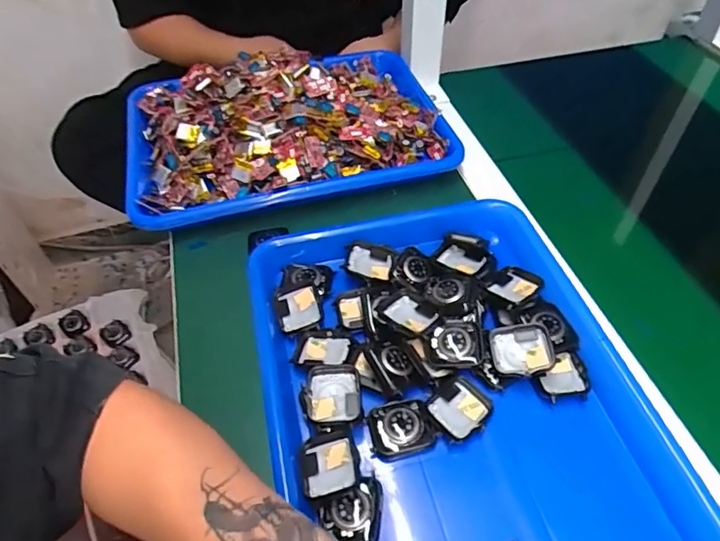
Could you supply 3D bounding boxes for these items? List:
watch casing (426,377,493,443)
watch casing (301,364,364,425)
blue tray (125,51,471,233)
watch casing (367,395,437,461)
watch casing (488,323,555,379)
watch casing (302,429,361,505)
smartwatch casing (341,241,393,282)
[{"bbox_3d":[0.070,0.095,0.361,0.042,0.012,0.037,-31,77,-24],"label":"watch casing"},{"bbox_3d":[-0.020,0.089,0.365,0.042,0.015,0.046,-6,47,-4],"label":"watch casing"},{"bbox_3d":[-0.084,-0.167,0.568,0.346,0.067,0.242,-11,48,-9],"label":"blue tray"},{"bbox_3d":[0.027,0.108,0.356,0.042,0.014,0.036,-11,47,-9],"label":"watch casing"},{"bbox_3d":[0.120,0.059,0.382,0.044,0.012,0.038,-10,67,8],"label":"watch casing"},{"bbox_3d":[-0.019,0.127,0.335,0.036,0.014,0.043,-9,47,-8],"label":"watch casing"},{"bbox_3d":[0.008,-0.008,0.449,0.042,0.013,0.036,8,47,8],"label":"smartwatch casing"}]

